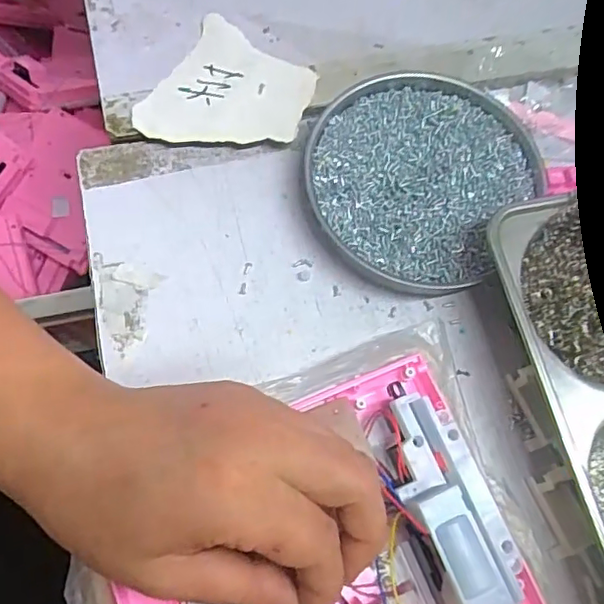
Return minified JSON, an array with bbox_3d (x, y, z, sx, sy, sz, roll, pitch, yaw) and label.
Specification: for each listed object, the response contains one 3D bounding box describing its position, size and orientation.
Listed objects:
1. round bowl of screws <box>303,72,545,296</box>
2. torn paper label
[{"bbox_3d":[0.068,-0.075,0.342,0.123,0.018,0.129,1,71,-4],"label":"round bowl of screws"},{"bbox_3d":[-0.044,-0.125,0.355,0.087,0.006,0.093,27,71,7],"label":"torn paper label"}]

